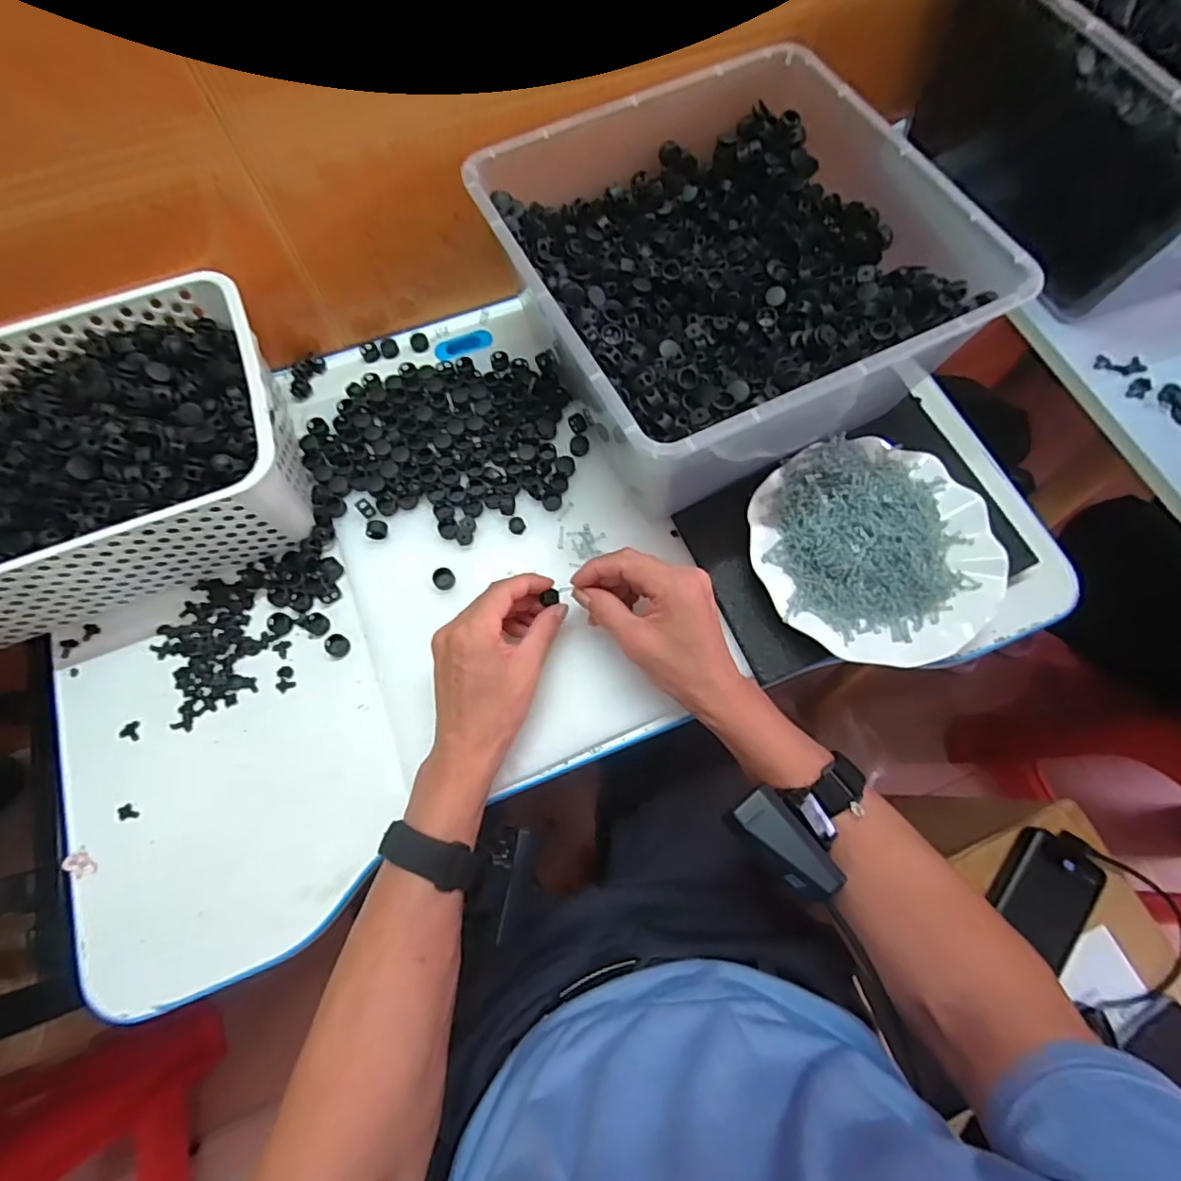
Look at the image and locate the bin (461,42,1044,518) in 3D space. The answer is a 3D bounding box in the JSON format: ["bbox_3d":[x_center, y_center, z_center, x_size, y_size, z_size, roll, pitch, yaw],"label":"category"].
[{"bbox_3d":[0.100,-0.231,0.458,0.293,0.144,0.292,-27,72,-9],"label":"bin"}]

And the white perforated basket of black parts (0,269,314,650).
[{"bbox_3d":[-0.384,-0.095,0.445,0.303,0.111,0.203,-22,72,-7],"label":"white perforated basket of black parts"}]

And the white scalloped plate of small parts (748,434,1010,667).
[{"bbox_3d":[0.217,-0.033,0.447,0.179,0.035,0.178,0,70,1],"label":"white scalloped plate of small parts"}]

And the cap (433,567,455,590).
[{"bbox_3d":[-0.115,-0.010,0.449,0.016,0.007,0.018,-37,74,-12],"label":"cap"}]

